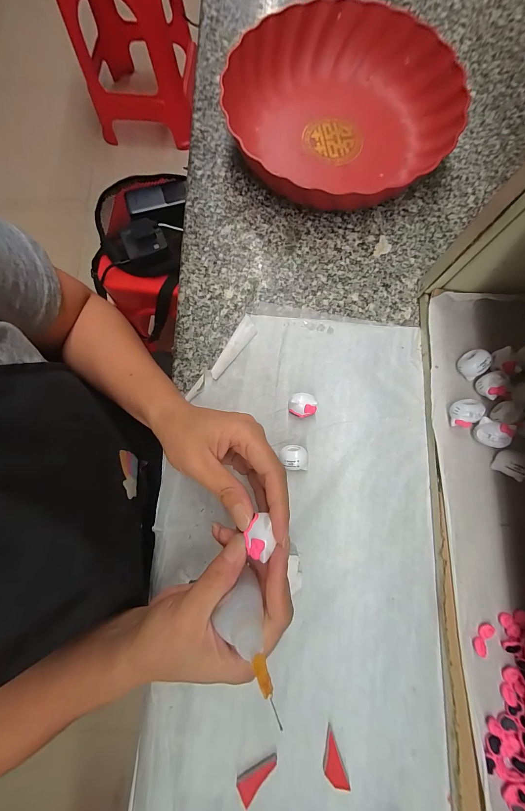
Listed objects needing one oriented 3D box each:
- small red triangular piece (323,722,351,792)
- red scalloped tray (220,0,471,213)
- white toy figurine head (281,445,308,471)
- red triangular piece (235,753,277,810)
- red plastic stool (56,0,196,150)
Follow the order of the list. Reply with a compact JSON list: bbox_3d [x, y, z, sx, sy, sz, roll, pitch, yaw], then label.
[{"bbox_3d":[0.053,0.270,0.218,0.015,0.004,0.038,-20,79,-3],"label":"small red triangular piece"},{"bbox_3d":[0.073,-0.313,0.309,0.234,0.051,0.231,-43,81,-7],"label":"red scalloped tray"},{"bbox_3d":[0.028,0.046,0.254,0.024,0.020,0.021,4,79,2],"label":"white toy figurine head"},{"bbox_3d":[-0.005,0.277,0.216,0.015,0.005,0.034,42,83,8],"label":"red triangular piece"},{"bbox_3d":[-0.511,-1.390,1.056,0.447,0.503,0.464,2,79,2],"label":"red plastic stool"}]

